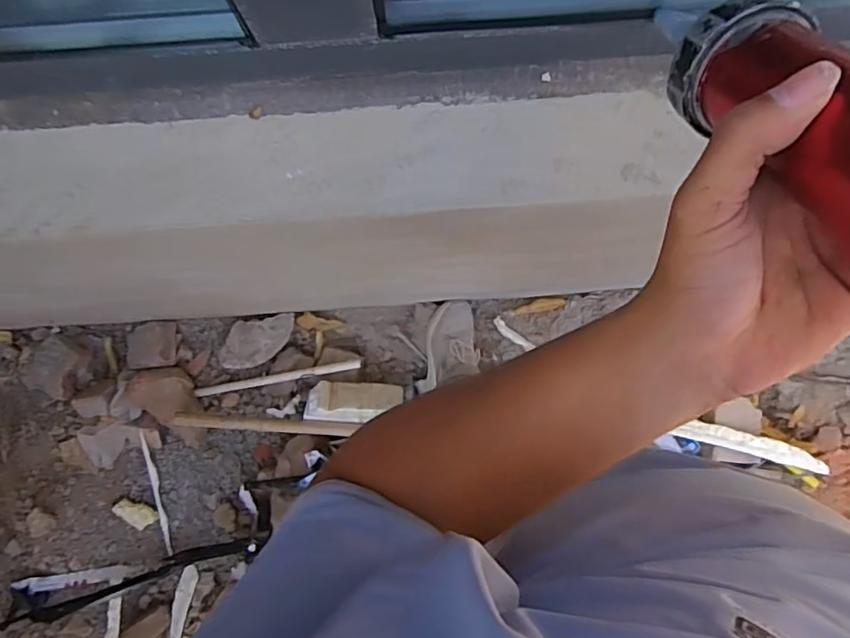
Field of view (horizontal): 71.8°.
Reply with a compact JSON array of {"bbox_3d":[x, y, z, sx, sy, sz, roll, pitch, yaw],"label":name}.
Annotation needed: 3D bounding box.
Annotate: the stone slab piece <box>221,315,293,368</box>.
[{"bbox_3d":[-0.401,0.054,1.403,0.177,0.054,0.114,-9,90,-3],"label":"stone slab piece"}]

